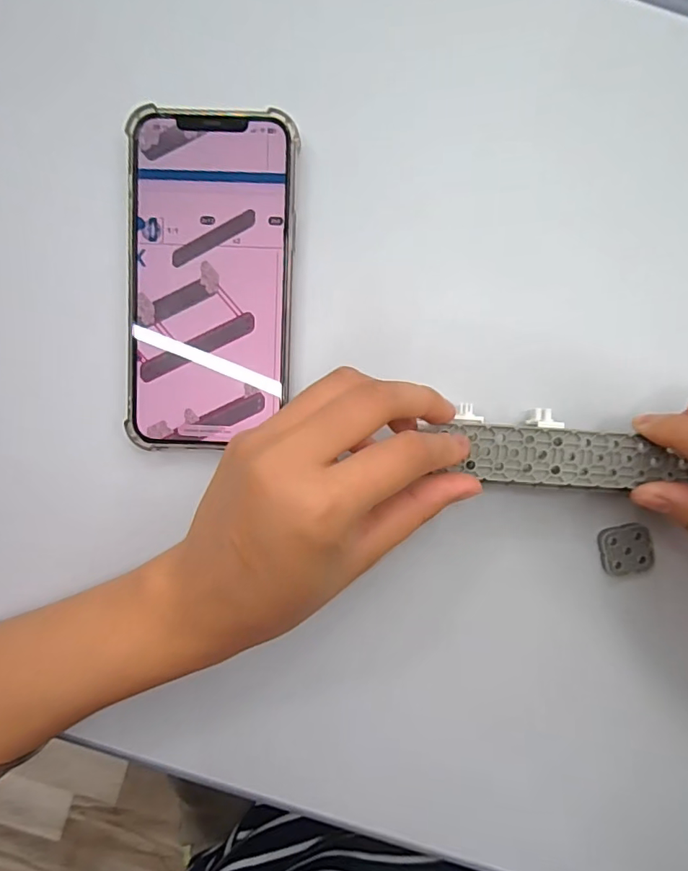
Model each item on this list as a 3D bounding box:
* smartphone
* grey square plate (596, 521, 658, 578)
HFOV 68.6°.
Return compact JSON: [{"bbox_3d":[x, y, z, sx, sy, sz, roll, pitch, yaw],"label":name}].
[{"bbox_3d":[-0.065,-0.074,0.247,0.079,0.007,0.160,3,93,0],"label":"smartphone"},{"bbox_3d":[0.146,0.059,0.259,0.026,0.004,0.024,-14,93,1],"label":"grey square plate"}]

